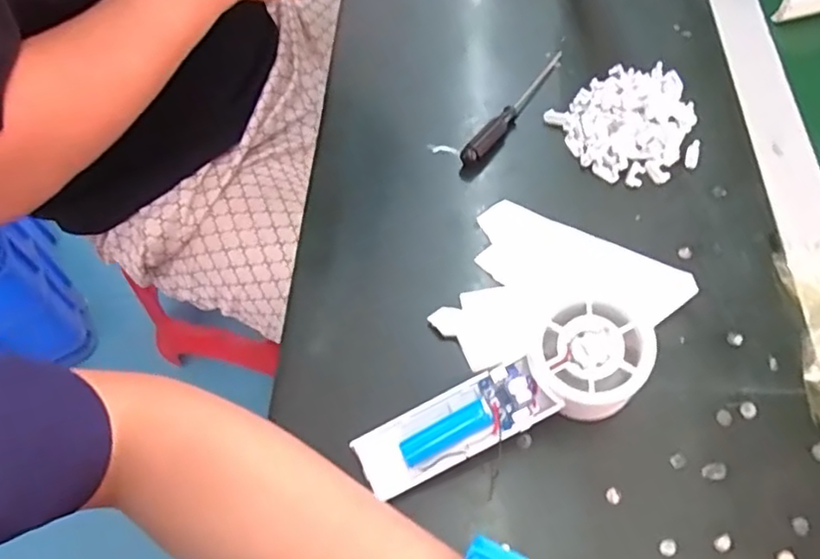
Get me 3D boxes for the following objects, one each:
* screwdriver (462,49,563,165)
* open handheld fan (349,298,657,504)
[{"bbox_3d":[0.079,-0.129,0.448,0.011,0.020,0.135,32,67,19],"label":"screwdriver"},{"bbox_3d":[0.050,0.067,0.322,0.157,0.050,0.051,-29,62,7],"label":"open handheld fan"}]

